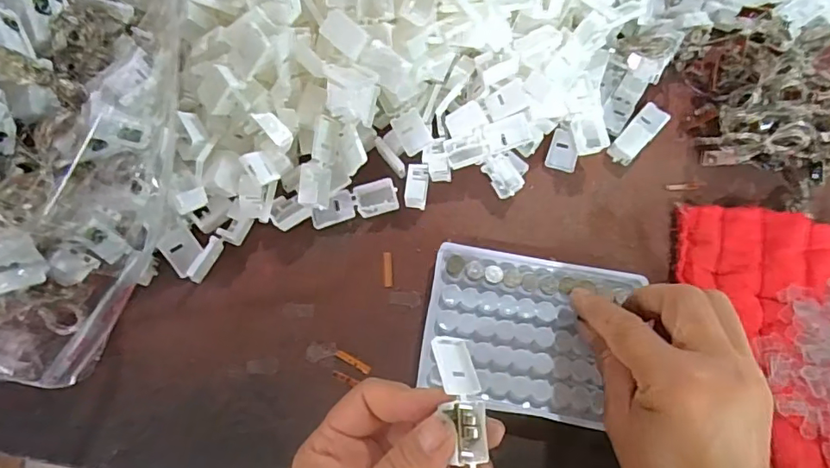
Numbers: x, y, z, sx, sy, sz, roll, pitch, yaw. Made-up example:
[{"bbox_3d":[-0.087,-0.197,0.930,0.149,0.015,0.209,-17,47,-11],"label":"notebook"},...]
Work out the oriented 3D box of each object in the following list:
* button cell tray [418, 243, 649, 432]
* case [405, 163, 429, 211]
[{"bbox_3d":[0.067,0.058,0.310,0.117,0.009,0.092,10,71,2],"label":"button cell tray"},{"bbox_3d":[0.001,-0.030,0.337,0.014,0.015,0.028,6,70,-1],"label":"case"}]

